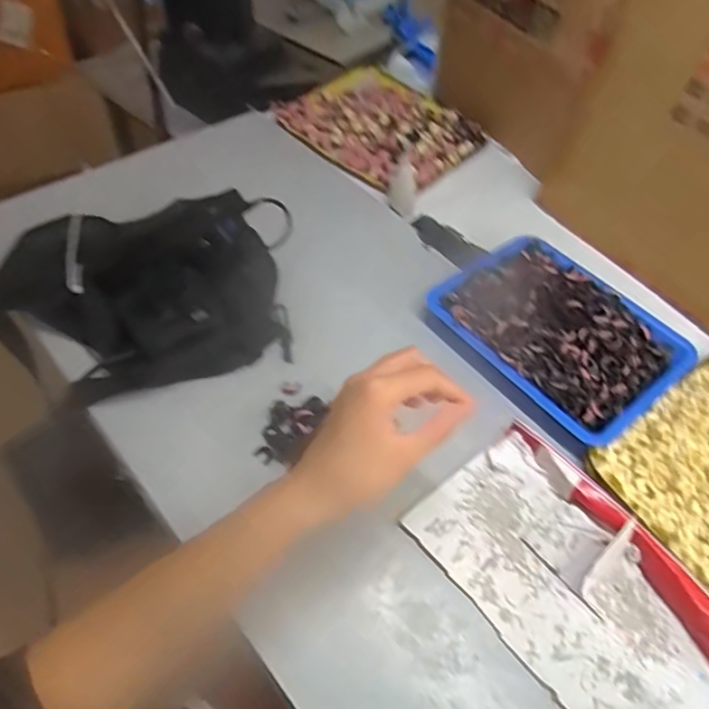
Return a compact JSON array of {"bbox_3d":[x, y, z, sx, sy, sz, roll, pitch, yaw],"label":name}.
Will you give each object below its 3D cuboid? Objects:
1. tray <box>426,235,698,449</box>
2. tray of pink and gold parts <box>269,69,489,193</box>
[{"bbox_3d":[0.199,-0.028,0.550,0.167,0.027,0.217,-31,60,-26],"label":"tray"},{"bbox_3d":[0.035,-0.314,0.785,0.200,0.032,0.248,-37,63,-28],"label":"tray of pink and gold parts"}]

